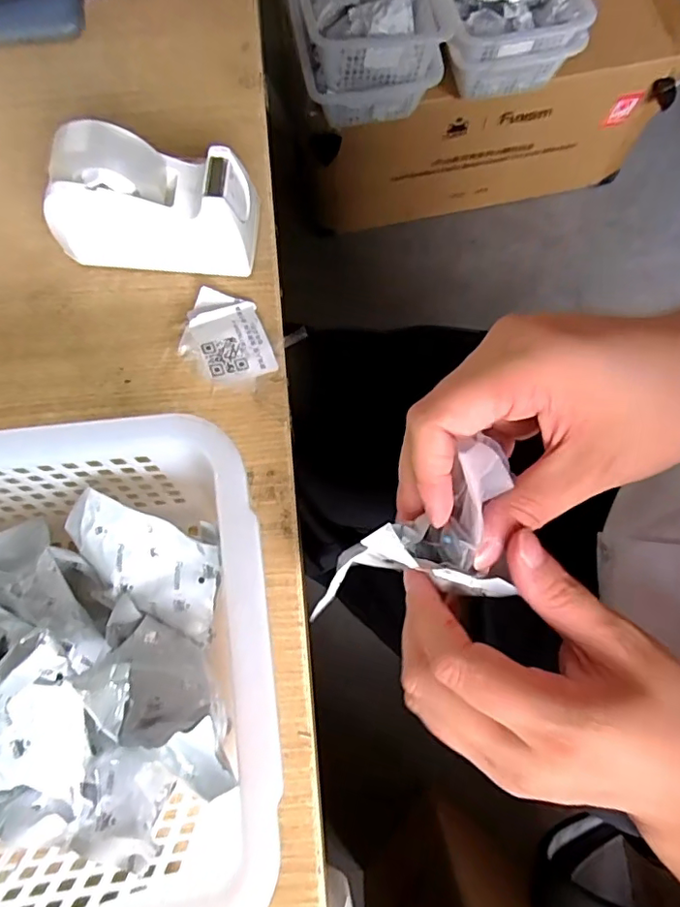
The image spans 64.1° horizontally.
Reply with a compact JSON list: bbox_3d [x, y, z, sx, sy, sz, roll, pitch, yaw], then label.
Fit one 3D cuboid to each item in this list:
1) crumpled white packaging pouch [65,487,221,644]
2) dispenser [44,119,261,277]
[{"bbox_3d":[-0.092,0.052,0.254,0.077,0.018,0.053,24,103,0],"label":"crumpled white packaging pouch"},{"bbox_3d":[-0.109,-0.142,0.307,0.114,0.074,0.049,5,79,0],"label":"dispenser"}]

